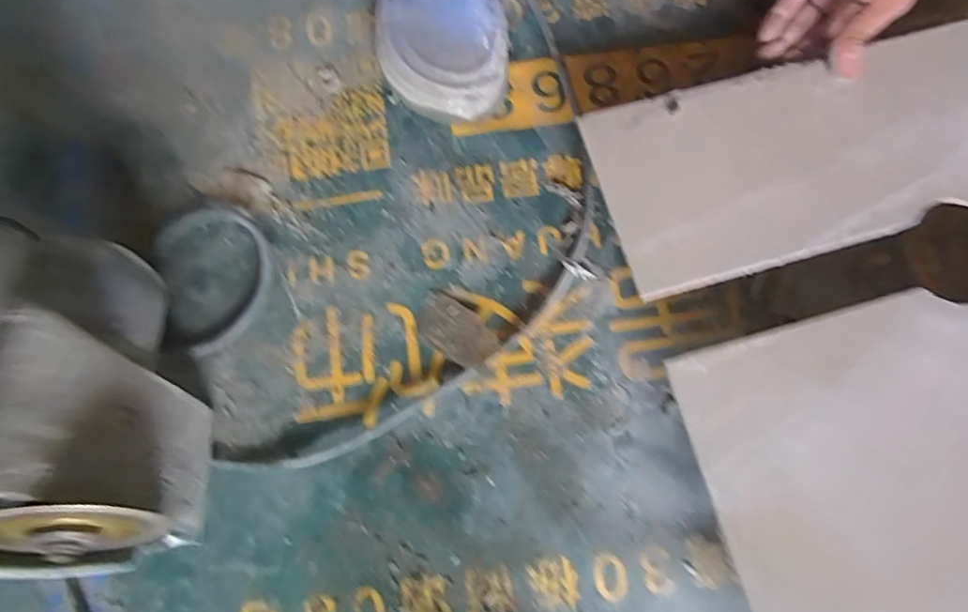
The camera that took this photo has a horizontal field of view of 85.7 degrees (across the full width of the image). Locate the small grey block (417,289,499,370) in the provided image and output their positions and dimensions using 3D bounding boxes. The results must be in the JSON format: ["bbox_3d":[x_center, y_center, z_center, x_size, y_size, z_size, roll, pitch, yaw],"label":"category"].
[{"bbox_3d":[-0.023,0.019,0.416,0.070,0.010,0.040,38,81,12],"label":"small grey block"}]

